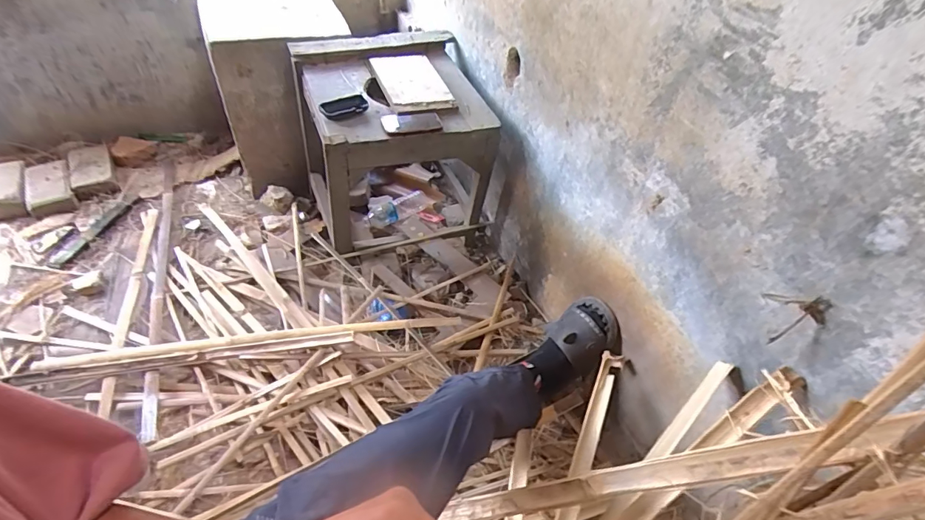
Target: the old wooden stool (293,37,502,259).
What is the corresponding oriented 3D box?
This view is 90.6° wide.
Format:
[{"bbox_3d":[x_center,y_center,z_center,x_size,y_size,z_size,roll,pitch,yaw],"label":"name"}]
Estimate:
[{"bbox_3d":[-0.202,-0.325,1.305,0.451,0.441,0.476,-11,50,-15],"label":"old wooden stool"}]

